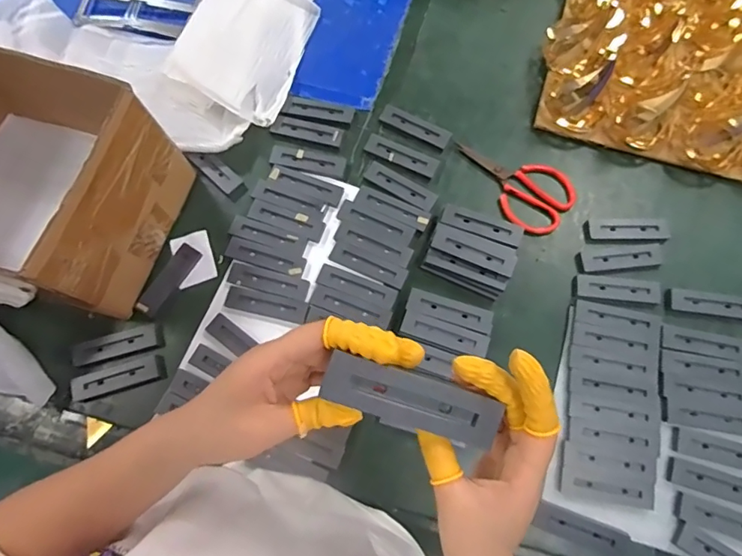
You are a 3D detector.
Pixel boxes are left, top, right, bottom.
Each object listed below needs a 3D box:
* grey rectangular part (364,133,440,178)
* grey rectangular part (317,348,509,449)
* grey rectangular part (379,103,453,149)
[{"bbox_3d":[0.045,-0.181,0.706,0.108,0.007,0.034,23,76,7],"label":"grey rectangular part"},{"bbox_3d":[0.024,0.073,0.286,0.104,0.016,0.032,19,75,-7],"label":"grey rectangular part"},{"bbox_3d":[0.068,-0.230,0.724,0.109,0.007,0.032,26,76,8],"label":"grey rectangular part"}]

